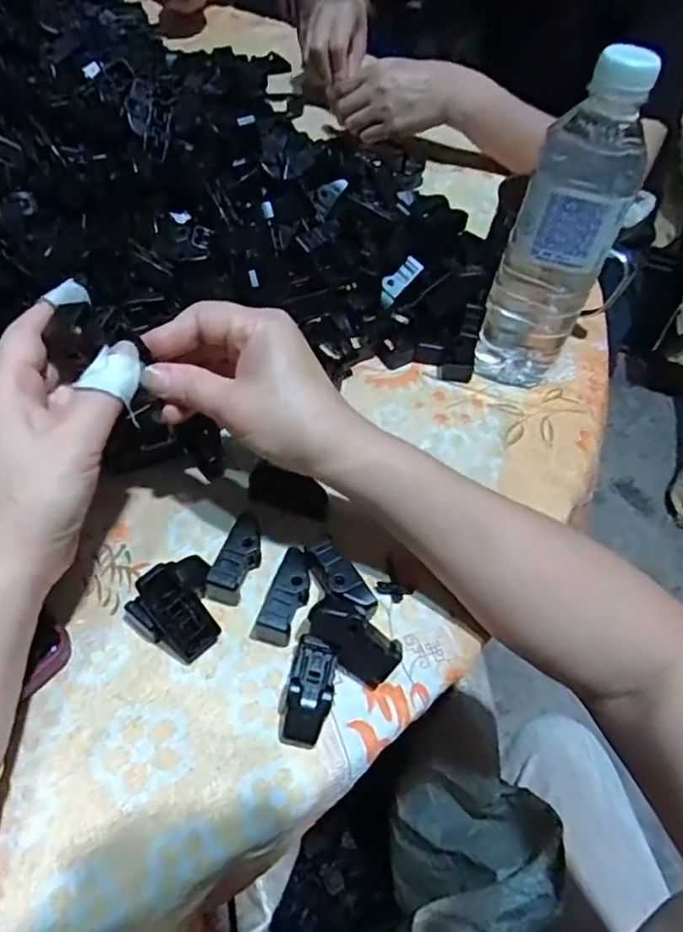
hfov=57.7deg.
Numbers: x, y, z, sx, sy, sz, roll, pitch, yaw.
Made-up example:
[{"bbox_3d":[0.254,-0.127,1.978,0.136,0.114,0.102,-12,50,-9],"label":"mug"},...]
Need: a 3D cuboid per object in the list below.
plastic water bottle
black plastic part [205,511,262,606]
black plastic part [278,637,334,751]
[{"bbox_3d":[0.141,-0.140,0.399,0.066,0.205,0.050,18,54,8],"label":"plastic water bottle"},{"bbox_3d":[-0.057,0.051,0.344,0.018,0.022,0.046,19,54,8],"label":"black plastic part"},{"bbox_3d":[-0.016,0.111,0.306,0.021,0.018,0.048,10,53,2],"label":"black plastic part"}]

